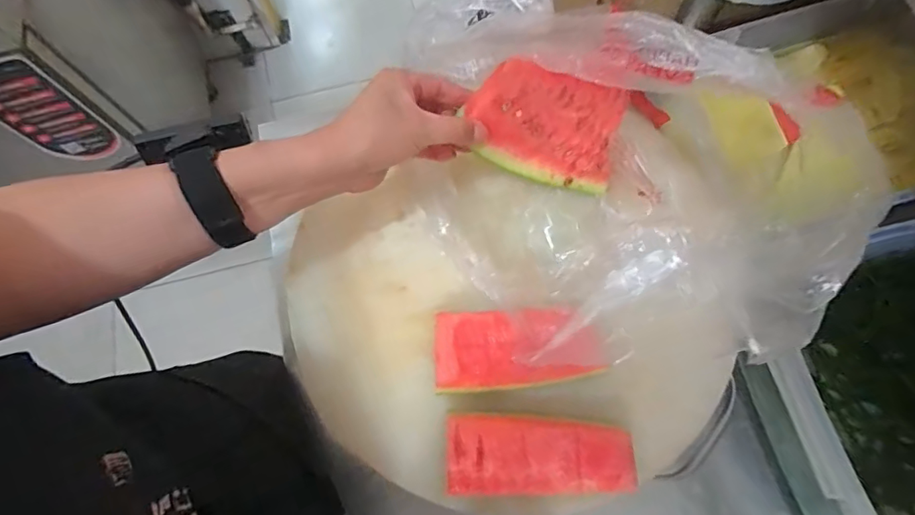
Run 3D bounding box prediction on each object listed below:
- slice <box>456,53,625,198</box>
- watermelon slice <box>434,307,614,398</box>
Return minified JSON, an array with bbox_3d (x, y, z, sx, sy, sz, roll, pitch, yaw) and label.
[{"bbox_3d":[0.070,-0.097,0.383,0.120,0.081,0.012,11,29,-19],"label":"slice"},{"bbox_3d":[0.045,0.069,0.382,0.124,0.018,0.056,-4,71,1],"label":"watermelon slice"}]

